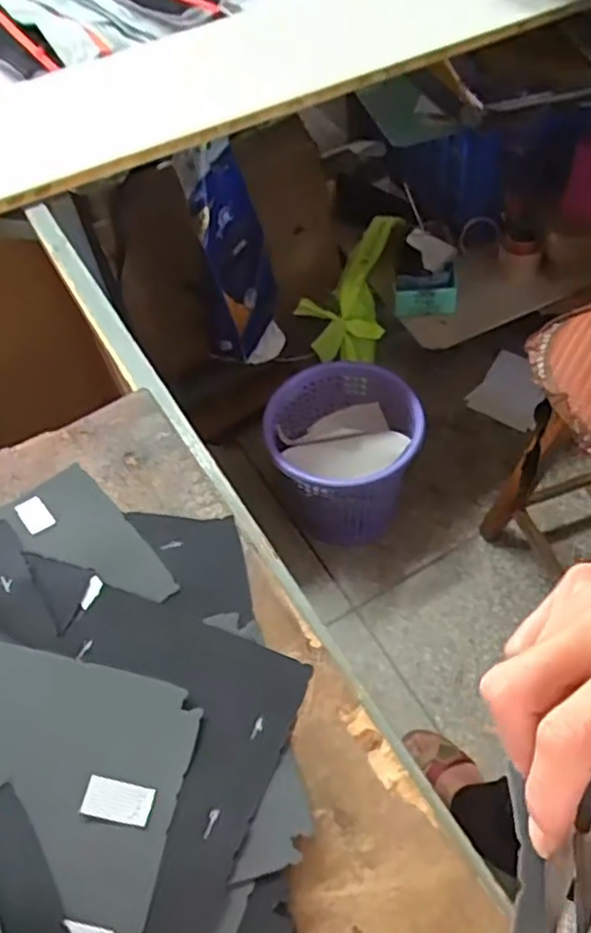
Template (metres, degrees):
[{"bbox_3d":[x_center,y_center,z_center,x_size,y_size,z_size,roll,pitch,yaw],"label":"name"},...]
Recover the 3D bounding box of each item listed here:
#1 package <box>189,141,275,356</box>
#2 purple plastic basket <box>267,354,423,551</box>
[{"bbox_3d":[-0.121,-0.411,1.360,0.087,0.387,0.228,10,56,12],"label":"package"},{"bbox_3d":[0.101,-0.004,1.366,0.276,0.304,0.283,-3,54,4],"label":"purple plastic basket"}]

